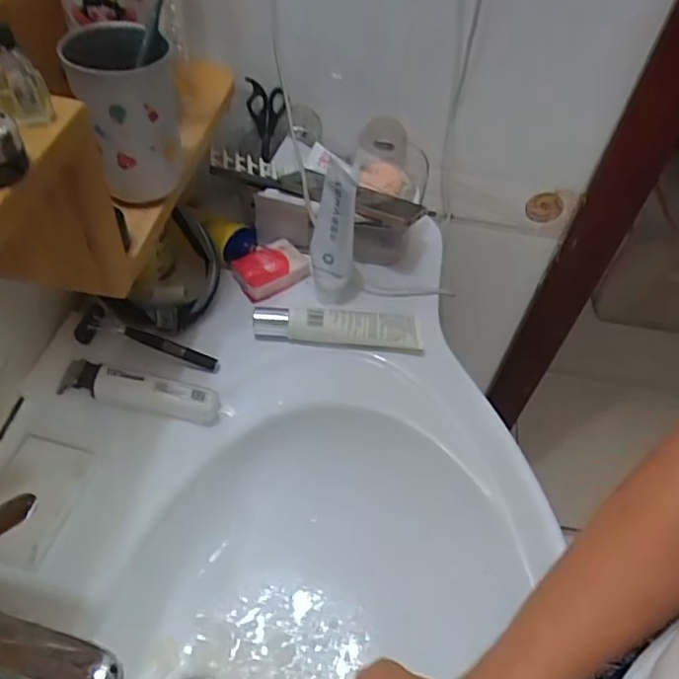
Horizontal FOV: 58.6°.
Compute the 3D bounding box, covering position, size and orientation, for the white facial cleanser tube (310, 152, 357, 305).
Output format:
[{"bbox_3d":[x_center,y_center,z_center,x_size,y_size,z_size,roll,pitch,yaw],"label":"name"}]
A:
[{"bbox_3d":[-0.007,-0.105,0.635,0.043,0.172,0.034,0,51,-6],"label":"white facial cleanser tube"}]

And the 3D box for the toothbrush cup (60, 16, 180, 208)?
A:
[{"bbox_3d":[-0.162,-0.174,0.469,0.073,0.112,0.074,-12,53,-15],"label":"toothbrush cup"}]

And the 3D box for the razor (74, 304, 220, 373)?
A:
[{"bbox_3d":[-0.191,0.004,0.612,0.141,0.016,0.034,19,51,-11],"label":"razor"}]

